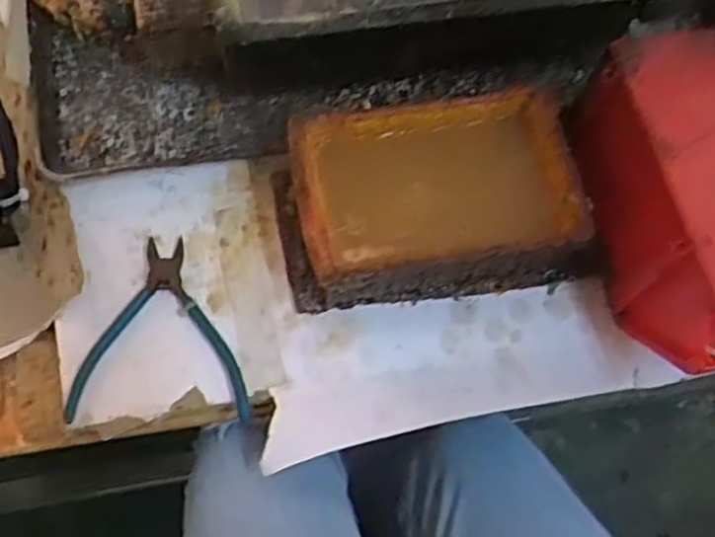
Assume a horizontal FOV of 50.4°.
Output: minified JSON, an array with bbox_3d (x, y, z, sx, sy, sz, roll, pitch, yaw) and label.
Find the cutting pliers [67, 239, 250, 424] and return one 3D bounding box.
[{"bbox_3d":[-0.136,0.042,0.549,0.123,0.008,0.132,3,68,-3],"label":"cutting pliers"}]

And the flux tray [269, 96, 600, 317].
[{"bbox_3d":[0.059,-0.053,0.567,0.236,0.071,0.138,-7,69,-7],"label":"flux tray"}]

